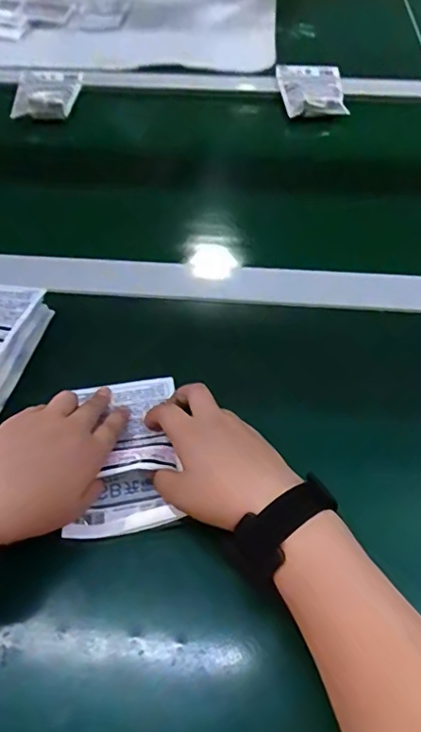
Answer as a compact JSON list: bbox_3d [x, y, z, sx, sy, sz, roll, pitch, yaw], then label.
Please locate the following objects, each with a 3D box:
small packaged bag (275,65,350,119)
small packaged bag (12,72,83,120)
[{"bbox_3d":[0.155,-0.431,0.815,0.100,0.018,0.153,0,53,1],"label":"small packaged bag"},{"bbox_3d":[-0.257,-0.428,0.831,0.093,0.029,0.143,0,53,1],"label":"small packaged bag"}]

